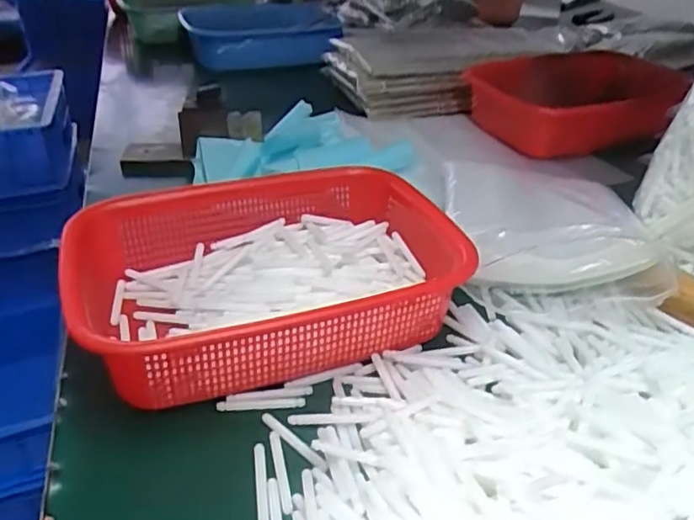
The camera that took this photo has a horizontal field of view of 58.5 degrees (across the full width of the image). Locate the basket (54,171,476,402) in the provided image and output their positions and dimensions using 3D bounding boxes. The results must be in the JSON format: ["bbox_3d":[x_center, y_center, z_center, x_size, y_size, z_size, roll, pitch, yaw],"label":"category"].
[{"bbox_3d":[-0.057,0.004,0.494,0.290,0.076,0.205,-16,36,-15],"label":"basket"}]

